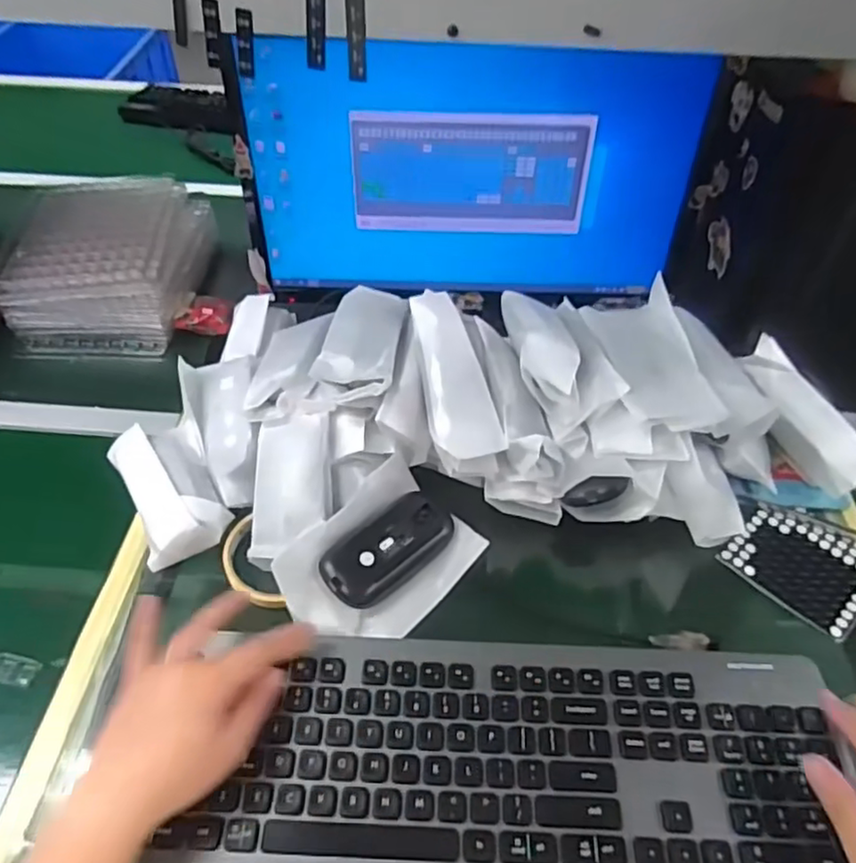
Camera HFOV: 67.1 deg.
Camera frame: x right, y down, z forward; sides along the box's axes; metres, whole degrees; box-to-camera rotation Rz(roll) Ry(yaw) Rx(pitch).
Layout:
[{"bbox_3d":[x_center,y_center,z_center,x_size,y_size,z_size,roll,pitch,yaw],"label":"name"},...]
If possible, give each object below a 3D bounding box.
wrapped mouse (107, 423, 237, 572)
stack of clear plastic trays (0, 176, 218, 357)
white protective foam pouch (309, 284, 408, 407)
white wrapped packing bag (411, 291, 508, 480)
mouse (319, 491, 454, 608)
[{"bbox_3d":[-0.211,0.046,0.527,0.065,0.034,0.124,-23,52,-21],"label":"wrapped mouse"},{"bbox_3d":[-0.437,-0.235,0.902,0.240,0.102,0.305,-2,48,-4],"label":"stack of clear plastic trays"},{"bbox_3d":[-0.053,-0.078,0.541,0.060,0.024,0.126,7,48,5],"label":"white protective foam pouch"},{"bbox_3d":[0.019,-0.042,0.518,0.051,0.028,0.154,-11,73,-11],"label":"white wrapped packing bag"},{"bbox_3d":[-0.030,0.090,0.497,0.107,0.024,0.055,-35,86,-28],"label":"mouse"}]

